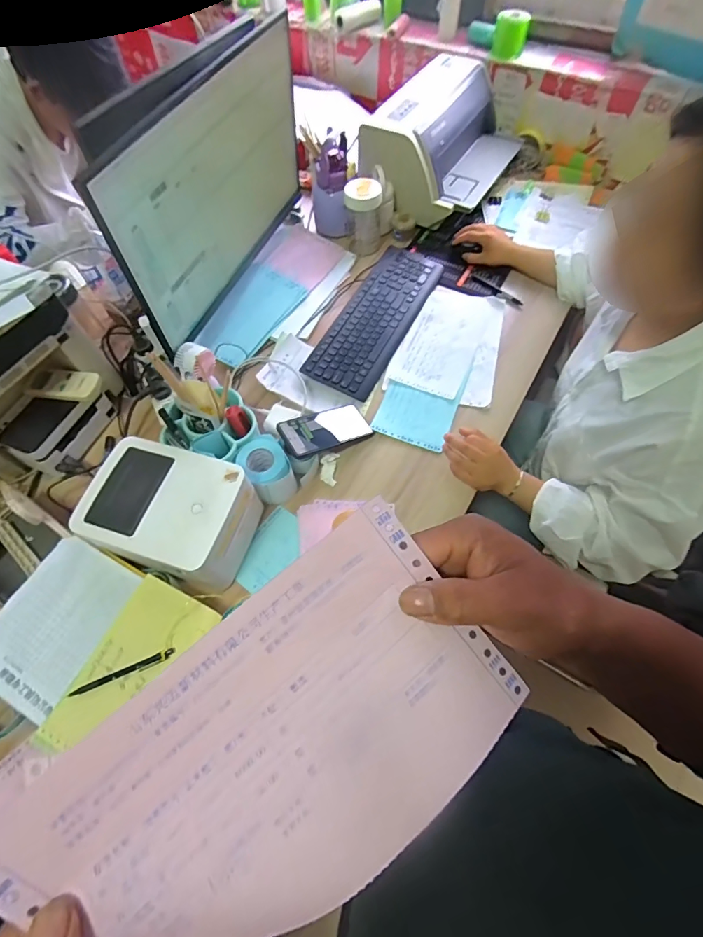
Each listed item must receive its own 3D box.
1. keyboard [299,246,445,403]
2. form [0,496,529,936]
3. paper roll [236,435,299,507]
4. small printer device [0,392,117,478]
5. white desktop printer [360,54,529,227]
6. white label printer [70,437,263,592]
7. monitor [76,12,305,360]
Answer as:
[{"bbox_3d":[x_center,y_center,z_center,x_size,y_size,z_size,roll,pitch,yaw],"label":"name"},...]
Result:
[{"bbox_3d":[0.058,-0.329,0.905,0.143,0.016,0.417,24,66,14],"label":"keyboard"},{"bbox_3d":[-0.037,0.139,0.208,0.233,0.015,0.138,-38,89,-11],"label":"form"},{"bbox_3d":[-0.136,0.005,0.709,0.072,0.075,0.088,-35,67,-15],"label":"paper roll"},{"bbox_3d":[-0.520,-0.079,0.764,0.103,0.085,0.168,22,66,13],"label":"small printer device"},{"bbox_3d":[0.229,-0.787,1.043,0.278,0.184,0.390,29,67,16],"label":"white desktop printer"},{"bbox_3d":[-0.264,0.068,0.643,0.211,0.119,0.171,15,64,9],"label":"white label printer"},{"bbox_3d":[-0.218,-0.495,0.766,0.055,0.306,0.543,18,65,11],"label":"monitor"}]

